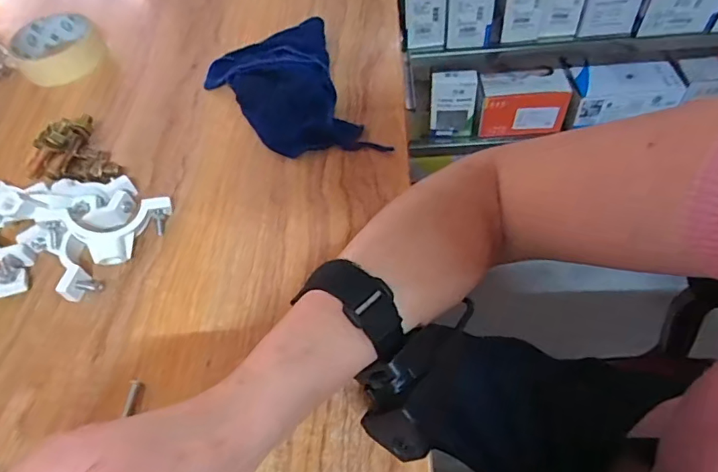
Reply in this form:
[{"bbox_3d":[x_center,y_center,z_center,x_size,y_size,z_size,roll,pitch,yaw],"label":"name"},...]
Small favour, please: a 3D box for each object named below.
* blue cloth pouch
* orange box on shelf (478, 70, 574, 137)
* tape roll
[{"bbox_3d":[-0.064,-0.127,0.440,0.116,0.033,0.176,-20,55,-9],"label":"blue cloth pouch"},{"bbox_3d":[0.321,-0.262,0.978,0.163,0.095,0.085,3,54,7],"label":"orange box on shelf"},{"bbox_3d":[-0.314,-0.198,0.520,0.083,0.025,0.089,-3,54,4],"label":"tape roll"}]

